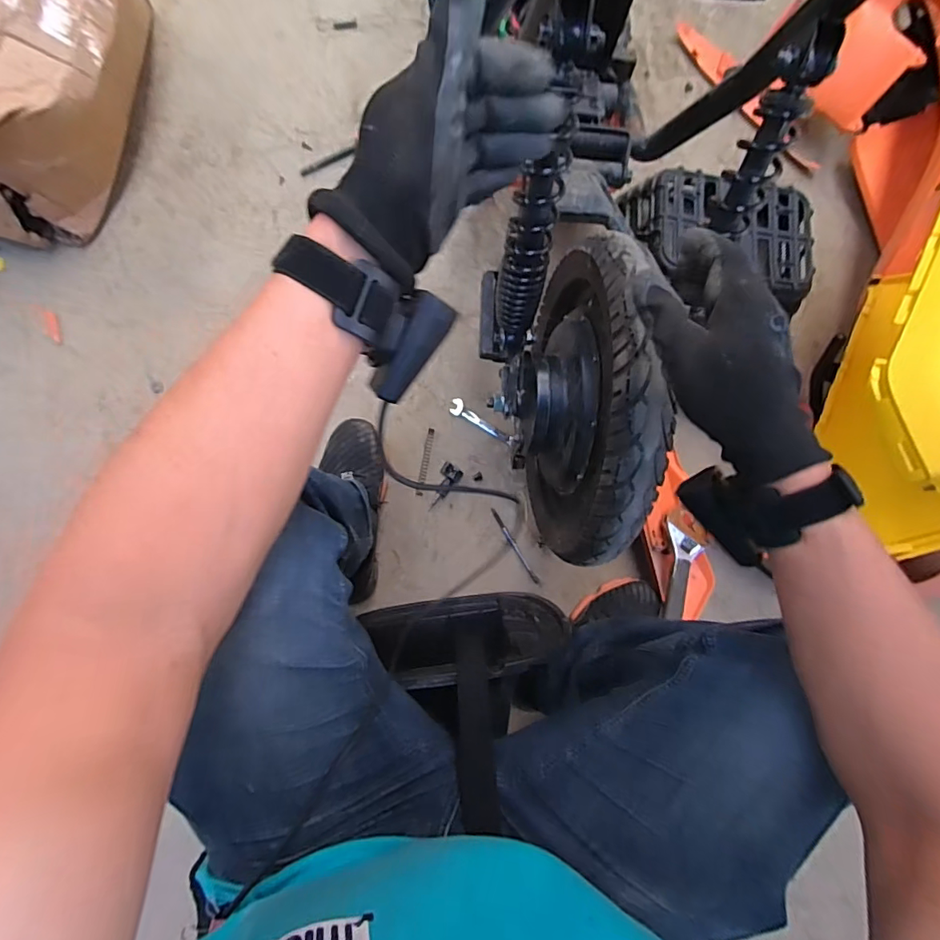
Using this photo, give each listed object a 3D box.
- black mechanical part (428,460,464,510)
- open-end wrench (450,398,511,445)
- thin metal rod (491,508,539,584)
[{"bbox_3d":[-0.043,0.028,0.763,0.034,0.023,0.078,31,83,-3],"label":"black mechanical part"},{"bbox_3d":[0.017,-0.077,0.788,0.113,0.010,0.025,34,82,-2],"label":"open-end wrench"},{"bbox_3d":[0.072,0.124,0.778,0.010,0.010,0.139,-31,89,-8],"label":"thin metal rod"}]

